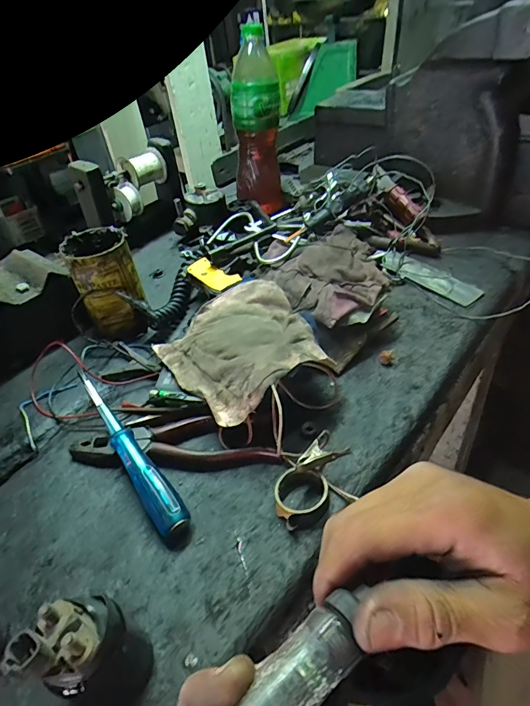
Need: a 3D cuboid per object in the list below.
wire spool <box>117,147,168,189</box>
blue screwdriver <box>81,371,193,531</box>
[{"bbox_3d":[-0.194,-0.289,0.661,0.045,0.047,0.065,25,51,32],"label":"wire spool"},{"bbox_3d":[-0.127,0.079,0.383,0.027,0.027,0.197,-29,58,-23],"label":"blue screwdriver"}]

